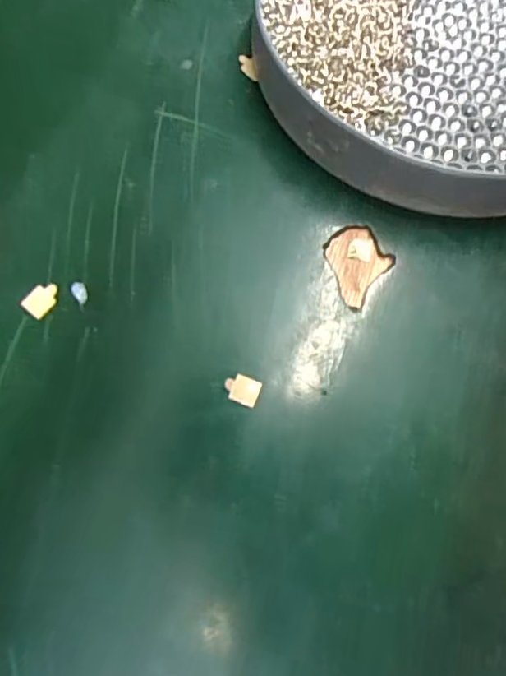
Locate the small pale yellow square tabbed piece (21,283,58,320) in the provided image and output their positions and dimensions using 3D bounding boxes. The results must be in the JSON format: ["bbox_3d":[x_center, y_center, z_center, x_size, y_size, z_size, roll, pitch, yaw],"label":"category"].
[{"bbox_3d":[-0.052,-0.010,0.120,0.007,0.004,0.009,39,77,6],"label":"small pale yellow square tabbed piece"}]

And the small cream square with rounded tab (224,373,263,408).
[{"bbox_3d":[-0.003,0.012,0.115,0.008,0.004,0.006,23,72,0],"label":"small cream square with rounded tab"}]

